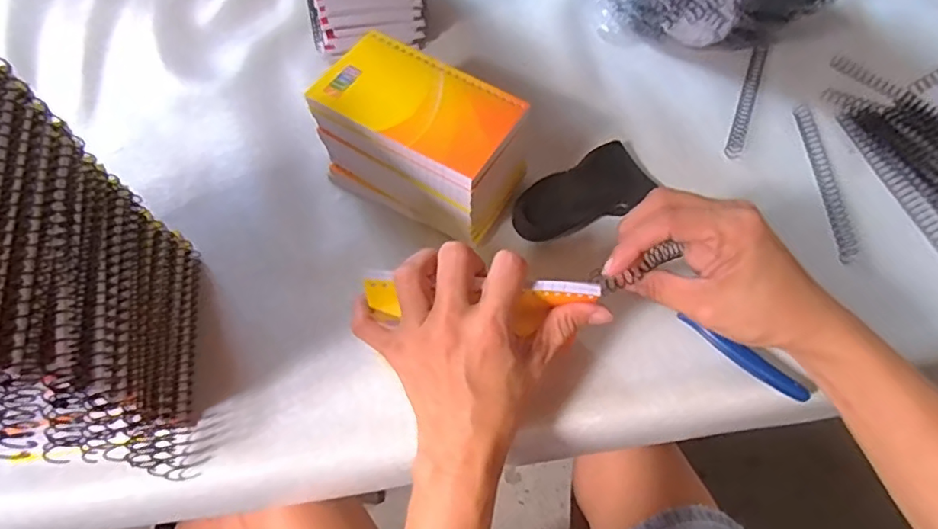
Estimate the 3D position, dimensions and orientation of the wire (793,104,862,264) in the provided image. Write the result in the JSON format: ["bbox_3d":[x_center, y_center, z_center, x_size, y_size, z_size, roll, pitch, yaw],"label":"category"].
[{"bbox_3d":[0.296,-0.072,0.468,0.016,0.006,0.154,1,62,-3],"label":"wire"}]

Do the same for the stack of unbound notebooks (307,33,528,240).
[{"bbox_3d":[-0.032,-0.089,0.412,0.145,0.084,0.093,28,64,11],"label":"stack of unbound notebooks"}]

